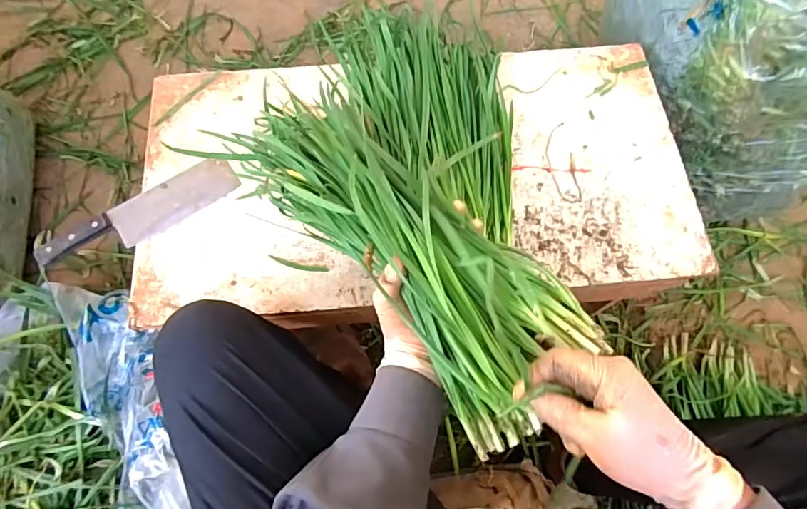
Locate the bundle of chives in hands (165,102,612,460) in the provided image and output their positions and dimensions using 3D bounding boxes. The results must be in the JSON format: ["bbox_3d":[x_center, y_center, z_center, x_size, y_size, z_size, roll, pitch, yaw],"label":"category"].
[{"bbox_3d":[-0.011,-0.015,0.495,0.162,0.083,0.438,-42,68,-13],"label":"bundle of chives in hands"}]

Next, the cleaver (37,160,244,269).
[{"bbox_3d":[-0.355,-0.056,0.646,0.260,0.022,0.071,-32,74,-11],"label":"cleaver"}]

